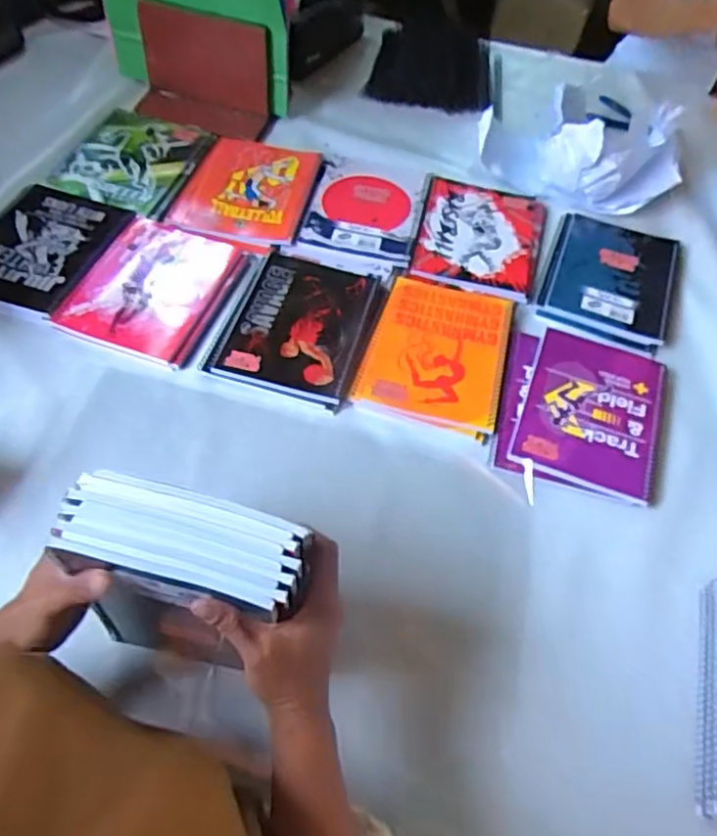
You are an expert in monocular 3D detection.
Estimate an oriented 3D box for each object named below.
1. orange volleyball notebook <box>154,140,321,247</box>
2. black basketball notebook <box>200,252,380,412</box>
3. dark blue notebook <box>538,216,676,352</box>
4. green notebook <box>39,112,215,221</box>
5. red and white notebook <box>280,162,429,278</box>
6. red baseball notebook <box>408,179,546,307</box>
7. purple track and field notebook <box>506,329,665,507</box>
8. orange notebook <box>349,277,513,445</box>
[{"bbox_3d":[-0.156,-0.309,0.855,0.178,0.013,0.180,9,58,2],"label":"orange volleyball notebook"},{"bbox_3d":[-0.074,-0.113,0.739,0.170,0.012,0.199,12,57,4],"label":"black basketball notebook"},{"bbox_3d":[0.328,-0.188,0.822,0.156,0.015,0.228,20,58,9],"label":"dark blue notebook"},{"bbox_3d":[-0.304,-0.354,0.864,0.158,0.015,0.184,19,58,0],"label":"green notebook"},{"bbox_3d":[0.006,-0.277,0.849,0.149,0.011,0.212,14,57,5],"label":"red and white notebook"},{"bbox_3d":[0.163,-0.245,0.842,0.161,0.008,0.201,15,57,5],"label":"red baseball notebook"},{"bbox_3d":[0.260,-0.009,0.704,0.148,0.011,0.199,19,58,8],"label":"purple track and field notebook"},{"bbox_3d":[0.091,-0.078,0.734,0.155,0.015,0.201,15,57,5],"label":"orange notebook"}]

